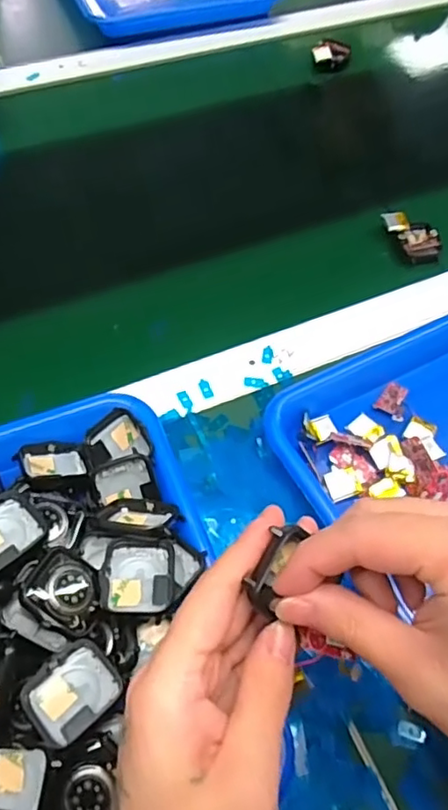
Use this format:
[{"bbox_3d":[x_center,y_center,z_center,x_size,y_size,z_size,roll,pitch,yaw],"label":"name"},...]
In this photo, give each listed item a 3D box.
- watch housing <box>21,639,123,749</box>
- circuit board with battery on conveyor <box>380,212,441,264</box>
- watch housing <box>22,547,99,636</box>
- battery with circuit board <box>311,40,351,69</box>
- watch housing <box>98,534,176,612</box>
[{"bbox_3d":[-0.074,0.140,0.288,0.041,0.010,0.035,-38,67,-23],"label":"watch housing"},{"bbox_3d":[0.173,-0.152,0.530,0.038,0.017,0.060,-23,62,-17],"label":"circuit board with battery on conveyor"},{"bbox_3d":[-0.082,0.096,0.307,0.039,0.006,0.037,32,45,-9],"label":"watch housing"},{"bbox_3d":[0.125,-0.410,0.687,0.041,0.017,0.035,12,58,4],"label":"battery with circuit board"},{"bbox_3d":[-0.047,0.092,0.319,0.038,0.009,0.039,1,58,-3],"label":"watch housing"}]

